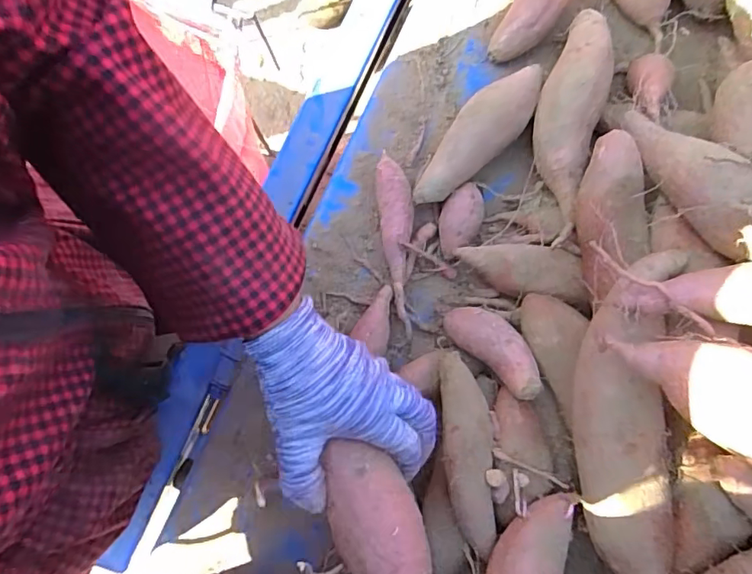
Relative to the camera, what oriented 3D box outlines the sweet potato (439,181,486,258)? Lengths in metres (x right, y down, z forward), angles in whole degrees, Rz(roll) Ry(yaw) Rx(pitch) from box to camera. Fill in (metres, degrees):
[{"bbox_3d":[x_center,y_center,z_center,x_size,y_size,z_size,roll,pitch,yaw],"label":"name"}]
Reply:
[{"bbox_3d":[0.074,-0.058,0.465,0.035,0.032,0.066,17,80,2],"label":"sweet potato"}]

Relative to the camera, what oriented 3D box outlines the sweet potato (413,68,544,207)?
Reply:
[{"bbox_3d":[0.094,-0.134,0.466,0.049,0.047,0.157,37,81,6],"label":"sweet potato"}]

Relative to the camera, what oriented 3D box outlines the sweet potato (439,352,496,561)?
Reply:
[{"bbox_3d":[0.067,0.120,0.387,0.034,0.039,0.137,-1,80,-1],"label":"sweet potato"}]

